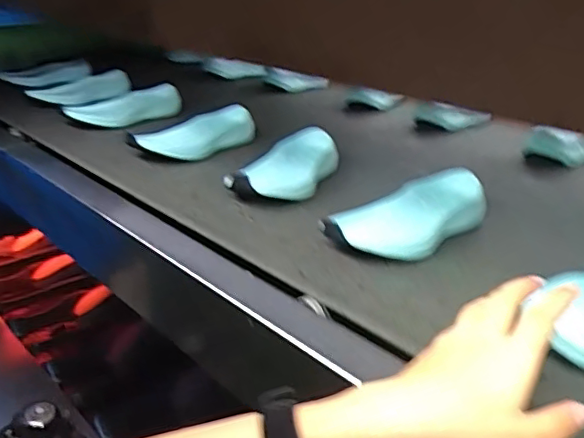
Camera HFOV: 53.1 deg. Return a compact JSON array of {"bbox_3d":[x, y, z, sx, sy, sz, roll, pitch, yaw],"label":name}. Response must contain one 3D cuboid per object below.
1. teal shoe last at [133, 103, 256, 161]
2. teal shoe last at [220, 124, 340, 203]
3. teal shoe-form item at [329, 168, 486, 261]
[{"bbox_3d":[-0.132,-0.120,0.853,0.187,0.046,0.082,-20,28,-35],"label":"teal shoe last"},{"bbox_3d":[-0.002,-0.064,0.725,0.085,0.044,0.192,7,25,23],"label":"teal shoe last"},{"bbox_3d":[0.126,-0.002,0.594,0.186,0.042,0.084,-22,29,-38],"label":"teal shoe-form item"}]

